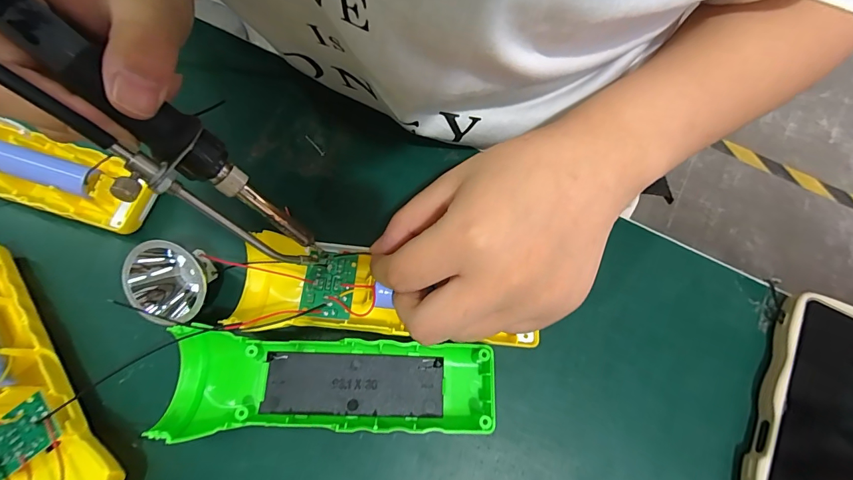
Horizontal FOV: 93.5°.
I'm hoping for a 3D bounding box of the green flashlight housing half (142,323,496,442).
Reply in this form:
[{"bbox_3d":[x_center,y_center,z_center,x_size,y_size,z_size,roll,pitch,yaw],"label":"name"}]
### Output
[{"bbox_3d":[-0.049,0.075,0.206,0.164,0.025,0.049,3,71,0],"label":"green flashlight housing half"}]

